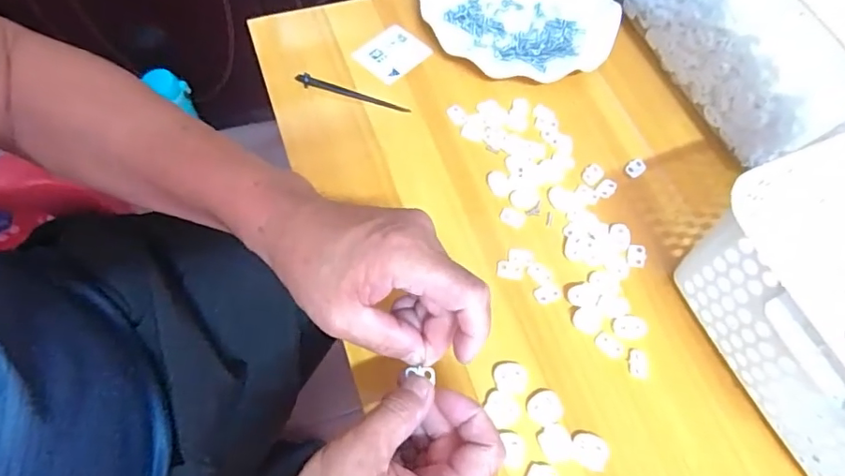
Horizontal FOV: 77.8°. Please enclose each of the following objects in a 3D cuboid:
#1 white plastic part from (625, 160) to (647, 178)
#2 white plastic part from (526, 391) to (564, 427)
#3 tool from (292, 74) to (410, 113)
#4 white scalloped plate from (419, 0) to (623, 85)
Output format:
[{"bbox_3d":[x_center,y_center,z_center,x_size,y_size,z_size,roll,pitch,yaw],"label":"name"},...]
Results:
[{"bbox_3d":[0.182,-0.060,0.446,0.019,0.004,0.013,-40,72,-18],"label":"white plastic part"},{"bbox_3d":[0.083,0.115,0.355,0.024,0.005,0.021,-27,68,-13],"label":"white plastic part"},{"bbox_3d":[-0.062,-0.127,0.462,0.102,0.011,0.006,16,65,6],"label":"tool"},{"bbox_3d":[0.096,-0.227,0.512,0.181,0.020,0.181,1,65,-1],"label":"white scalloped plate"}]

